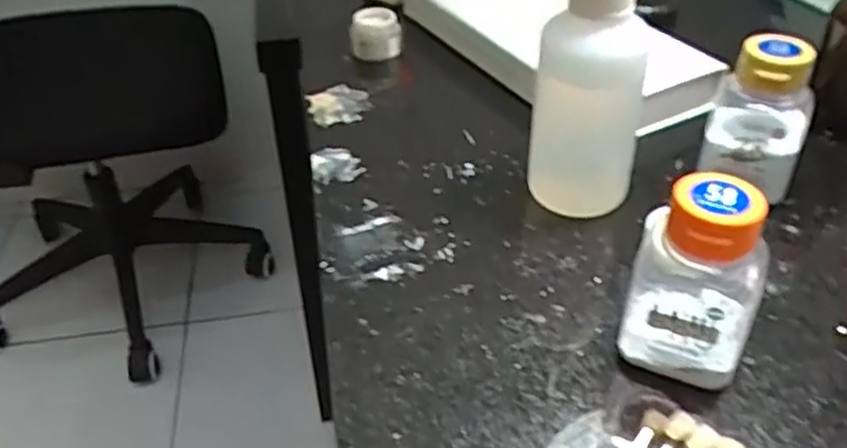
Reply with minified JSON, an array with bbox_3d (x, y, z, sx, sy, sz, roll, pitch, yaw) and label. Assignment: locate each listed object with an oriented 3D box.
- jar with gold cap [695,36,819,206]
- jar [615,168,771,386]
[{"bbox_3d":[0.156,-0.051,0.341,0.041,0.064,0.033,18,43,24],"label":"jar with gold cap"},{"bbox_3d":[0.096,0.021,0.260,0.040,0.072,0.031,14,42,21],"label":"jar"}]

